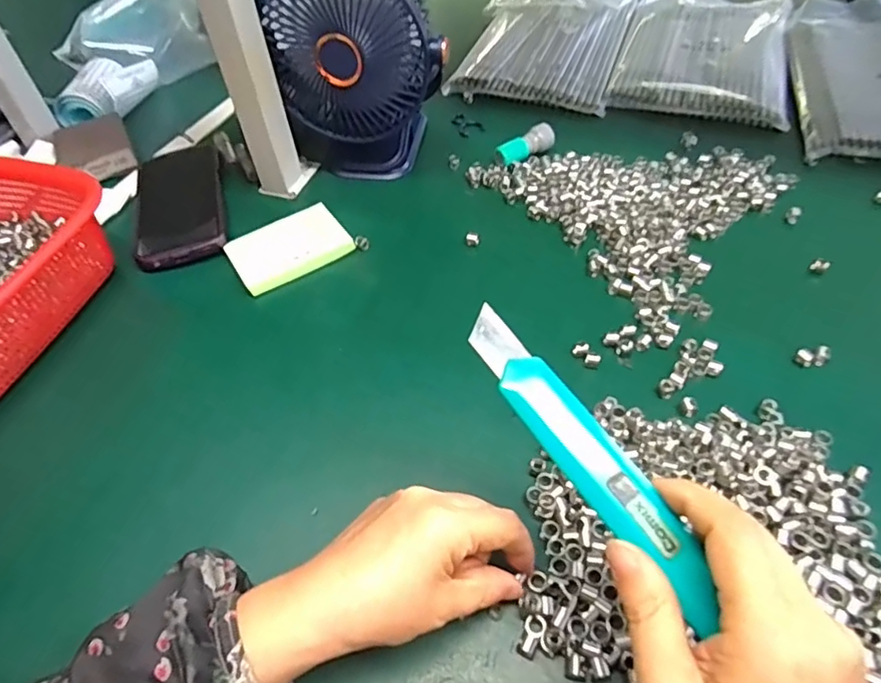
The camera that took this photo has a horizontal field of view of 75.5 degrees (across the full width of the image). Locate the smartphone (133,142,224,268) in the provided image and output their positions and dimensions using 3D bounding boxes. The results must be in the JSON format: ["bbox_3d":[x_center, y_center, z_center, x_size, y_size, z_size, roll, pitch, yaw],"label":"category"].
[{"bbox_3d":[-0.246,-0.134,0.541,0.076,0.018,0.178,-15,50,-9],"label":"smartphone"}]

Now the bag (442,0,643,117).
[{"bbox_3d":[0.142,-0.395,0.725,0.195,0.035,0.321,10,51,12],"label":"bag"}]

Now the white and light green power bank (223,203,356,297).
[{"bbox_3d":[-0.130,-0.080,0.490,0.095,0.018,0.064,-29,54,-20],"label":"white and light green power bank"}]

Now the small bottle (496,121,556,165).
[{"bbox_3d":[0.086,-0.195,0.564,0.063,0.021,0.021,-28,53,-19],"label":"small bottle"}]

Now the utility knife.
[{"bbox_3d":[0.059,0.046,0.233,0.023,0.008,0.144,-31,70,-21],"label":"utility knife"}]

